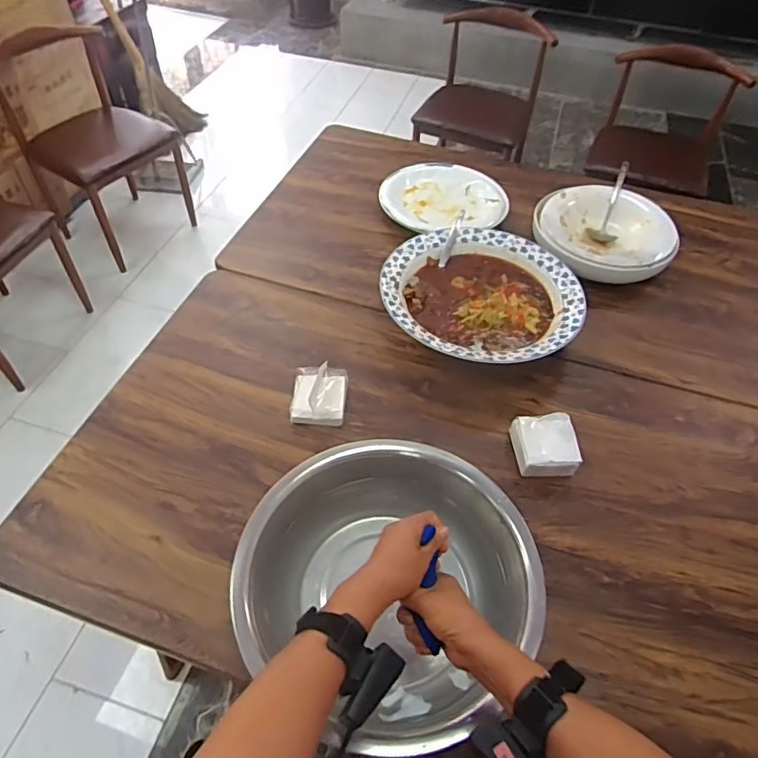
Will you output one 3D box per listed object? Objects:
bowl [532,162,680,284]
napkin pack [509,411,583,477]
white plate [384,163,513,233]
[{"bbox_3d":[0.499,-0.326,1.234,0.302,0.094,0.286,1,51,-1],"label":"bowl"},{"bbox_3d":[0.266,0.107,0.896,0.092,0.050,0.101,-5,51,-7],"label":"napkin pack"},{"bbox_3d":[0.152,-0.433,1.329,0.282,0.038,0.282,1,51,-1],"label":"white plate"}]

